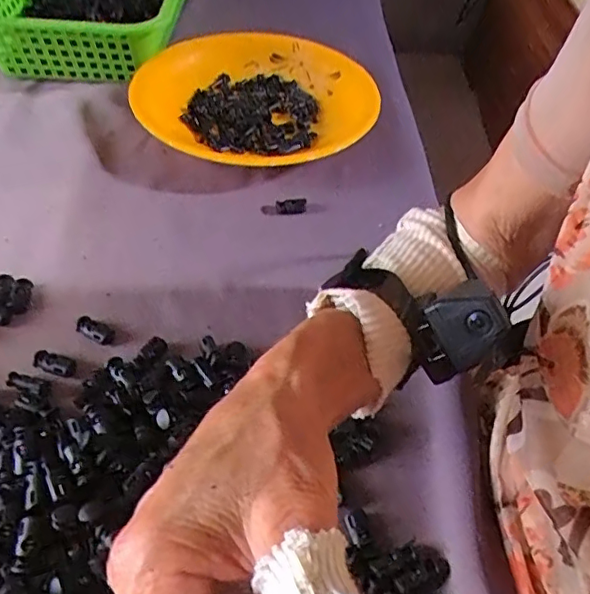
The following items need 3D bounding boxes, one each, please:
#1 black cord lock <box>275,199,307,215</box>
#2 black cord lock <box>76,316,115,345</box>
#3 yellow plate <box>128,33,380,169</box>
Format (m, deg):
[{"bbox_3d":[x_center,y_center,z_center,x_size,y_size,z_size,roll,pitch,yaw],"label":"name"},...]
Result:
[{"bbox_3d":[-0.003,-0.083,0.503,0.028,0.004,0.015,-10,51,-13],"label":"black cord lock"},{"bbox_3d":[-0.143,0.024,0.401,0.028,0.008,0.014,28,52,2],"label":"black cord lock"},{"bbox_3d":[-0.038,-0.223,0.599,0.243,0.042,0.273,-33,59,-28],"label":"yellow plate"}]

